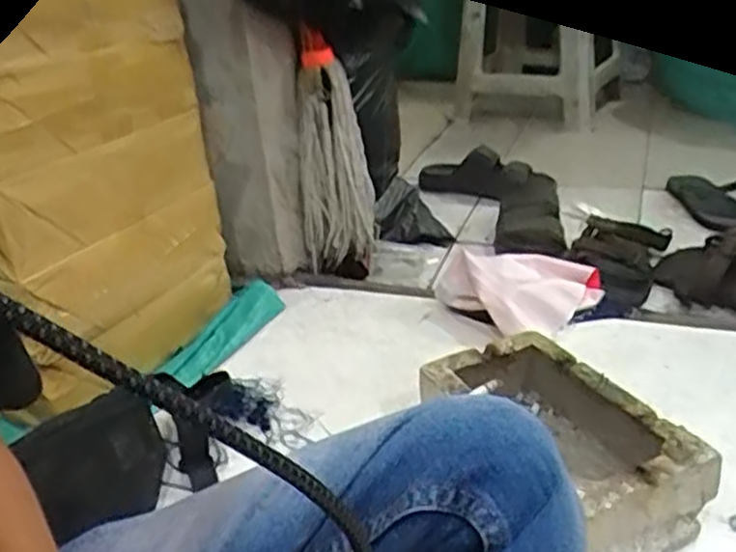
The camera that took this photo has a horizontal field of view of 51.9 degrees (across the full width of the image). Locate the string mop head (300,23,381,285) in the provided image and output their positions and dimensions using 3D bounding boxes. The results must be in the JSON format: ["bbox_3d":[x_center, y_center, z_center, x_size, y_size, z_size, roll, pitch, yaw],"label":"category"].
[{"bbox_3d":[-0.046,-0.154,1.049,0.101,0.342,0.102,-5,25,-4],"label":"string mop head"}]

